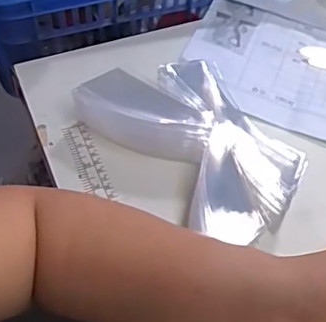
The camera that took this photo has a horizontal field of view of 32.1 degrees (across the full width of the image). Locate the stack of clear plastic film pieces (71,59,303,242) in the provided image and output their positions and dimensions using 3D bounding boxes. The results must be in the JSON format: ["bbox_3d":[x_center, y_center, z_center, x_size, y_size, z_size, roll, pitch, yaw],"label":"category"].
[{"bbox_3d":[0.032,-0.019,0.554,0.117,0.054,0.213,-39,68,-24],"label":"stack of clear plastic film pieces"}]

